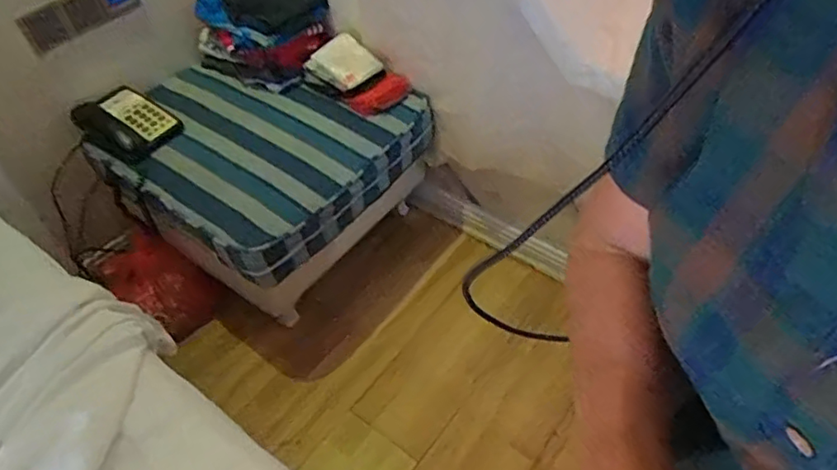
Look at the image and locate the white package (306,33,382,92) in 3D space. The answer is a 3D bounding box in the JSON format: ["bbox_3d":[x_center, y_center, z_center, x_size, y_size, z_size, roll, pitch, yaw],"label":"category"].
[{"bbox_3d":[-0.189,-0.426,1.451,0.149,0.033,0.142,44,68,-2],"label":"white package"}]

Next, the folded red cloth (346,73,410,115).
[{"bbox_3d":[-0.100,-0.343,1.444,0.154,0.060,0.077,-31,54,-21],"label":"folded red cloth"}]

